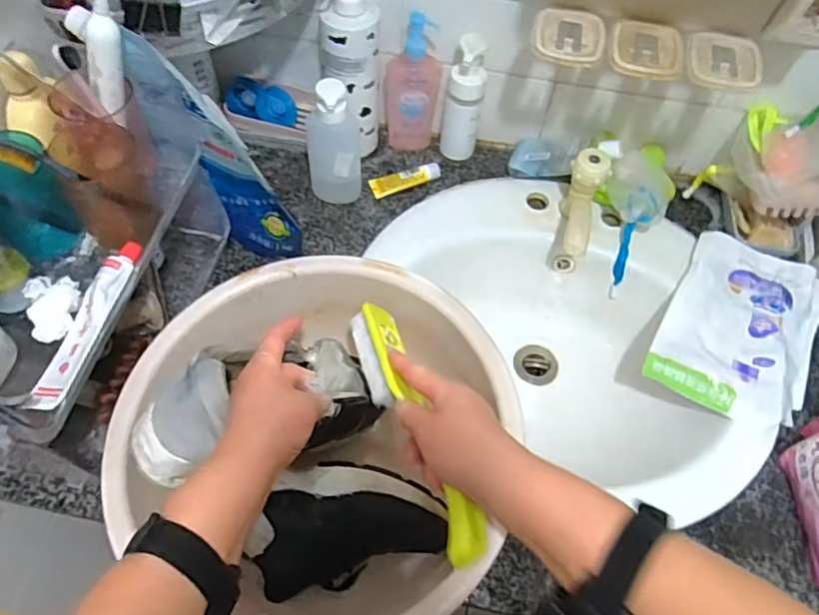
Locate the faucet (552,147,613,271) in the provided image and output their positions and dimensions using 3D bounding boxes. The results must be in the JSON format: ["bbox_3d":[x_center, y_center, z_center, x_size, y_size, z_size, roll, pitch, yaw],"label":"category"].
[{"bbox_3d":[0.201,-0.111,0.712,0.042,0.086,0.139,14,75,5],"label":"faucet"}]

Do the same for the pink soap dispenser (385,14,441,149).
[{"bbox_3d":[0.003,-0.276,0.752,0.070,0.173,0.039,4,60,0],"label":"pink soap dispenser"}]

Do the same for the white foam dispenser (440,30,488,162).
[{"bbox_3d":[0.069,-0.261,0.750,0.048,0.159,0.046,9,60,2],"label":"white foam dispenser"}]

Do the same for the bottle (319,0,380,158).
[{"bbox_3d":[-0.070,-0.293,0.700,0.062,0.251,0.068,1,60,-2],"label":"bottle"}]

